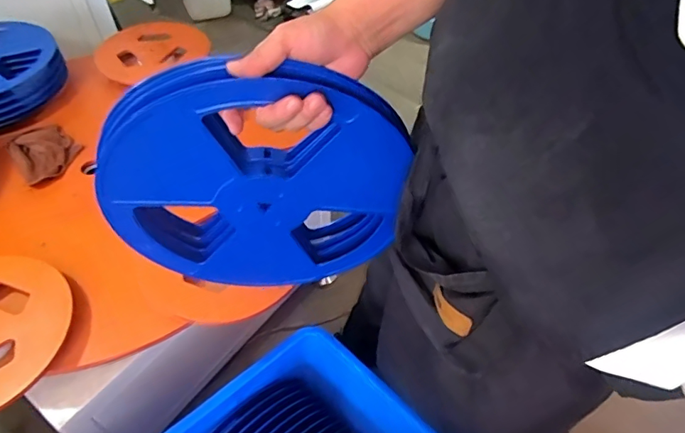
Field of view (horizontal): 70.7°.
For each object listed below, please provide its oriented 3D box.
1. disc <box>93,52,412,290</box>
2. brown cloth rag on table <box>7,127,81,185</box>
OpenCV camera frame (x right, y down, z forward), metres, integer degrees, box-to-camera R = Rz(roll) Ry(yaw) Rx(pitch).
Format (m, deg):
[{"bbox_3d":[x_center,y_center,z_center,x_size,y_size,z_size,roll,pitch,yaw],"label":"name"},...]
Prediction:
[{"bbox_3d":[-0.090,-0.025,0.517,0.295,0.308,0.036,-4,51,-5],"label":"disc"},{"bbox_3d":[-0.609,-0.134,0.991,0.117,0.022,0.155,-32,58,-26],"label":"brown cloth rag on table"}]

